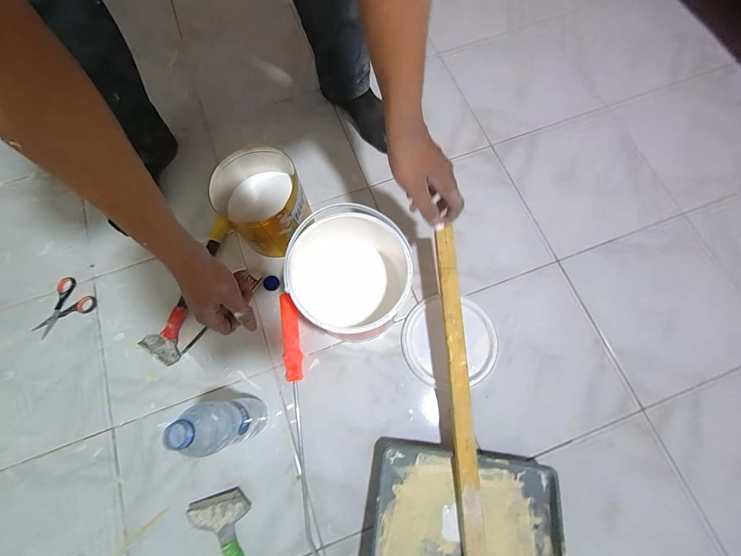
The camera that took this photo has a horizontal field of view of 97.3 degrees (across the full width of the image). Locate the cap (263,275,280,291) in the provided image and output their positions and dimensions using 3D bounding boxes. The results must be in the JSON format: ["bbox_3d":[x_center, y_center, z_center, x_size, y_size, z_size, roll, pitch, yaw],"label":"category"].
[{"bbox_3d":[-0.196,0.011,0.645,0.029,0.006,0.031,0,74,0],"label":"cap"}]

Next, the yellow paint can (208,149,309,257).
[{"bbox_3d":[-0.192,-0.132,0.612,0.143,0.154,0.144,0,73,2],"label":"yellow paint can"}]

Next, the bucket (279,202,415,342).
[{"bbox_3d":[-0.043,-0.001,0.556,0.208,0.183,0.181,33,77,9],"label":"bucket"}]

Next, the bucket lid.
[{"bbox_3d":[0.146,0.119,0.607,0.171,0.018,0.160,0,74,0],"label":"bucket lid"}]

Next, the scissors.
[{"bbox_3d":[-0.607,0.063,0.636,0.093,0.005,0.113,38,77,10],"label":"scissors"}]

